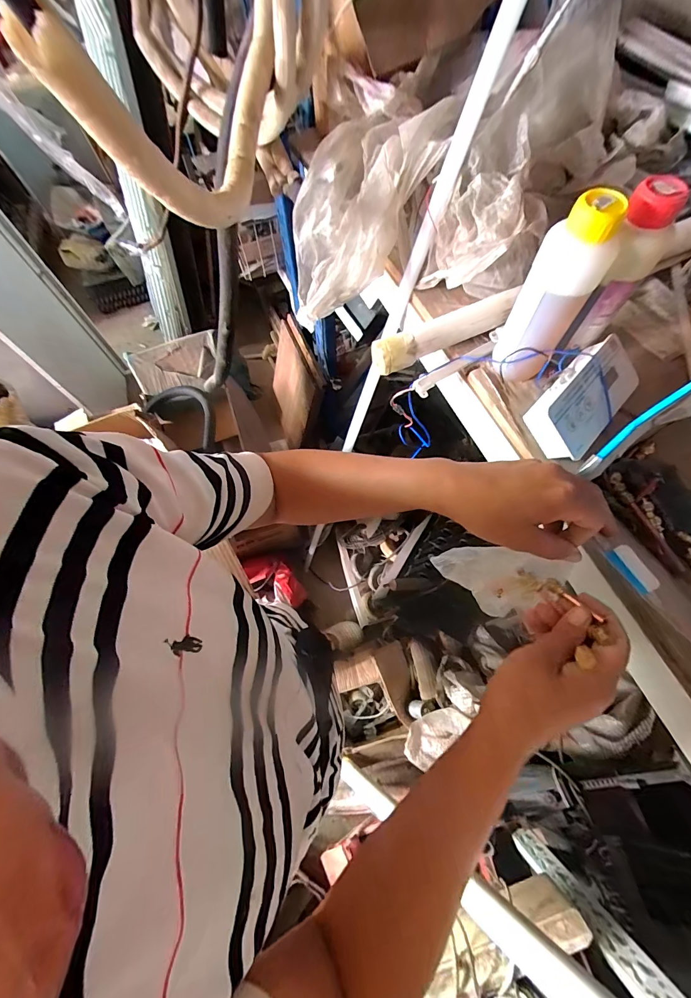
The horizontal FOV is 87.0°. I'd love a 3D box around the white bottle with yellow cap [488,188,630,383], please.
[{"bbox_3d":[0.221,-0.212,0.399,0.068,0.189,0.053,32,72,14],"label":"white bottle with yellow cap"}]

